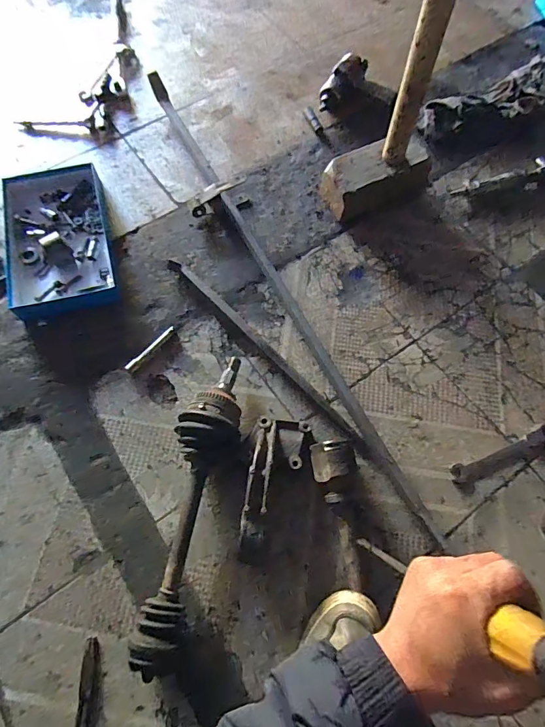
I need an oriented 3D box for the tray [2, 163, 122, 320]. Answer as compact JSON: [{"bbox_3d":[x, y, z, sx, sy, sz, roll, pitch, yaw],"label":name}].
[{"bbox_3d":[-0.466,-0.283,0.874,0.212,0.046,0.385,-16,69,-10],"label":"tray"}]

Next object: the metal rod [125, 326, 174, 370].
[{"bbox_3d":[-0.244,-0.031,0.805,0.014,0.008,0.123,38,70,12],"label":"metal rod"}]

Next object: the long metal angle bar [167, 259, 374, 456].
[{"bbox_3d":[-0.017,-0.033,0.795,0.030,0.026,0.548,-40,75,-18],"label":"long metal angle bar"}]

